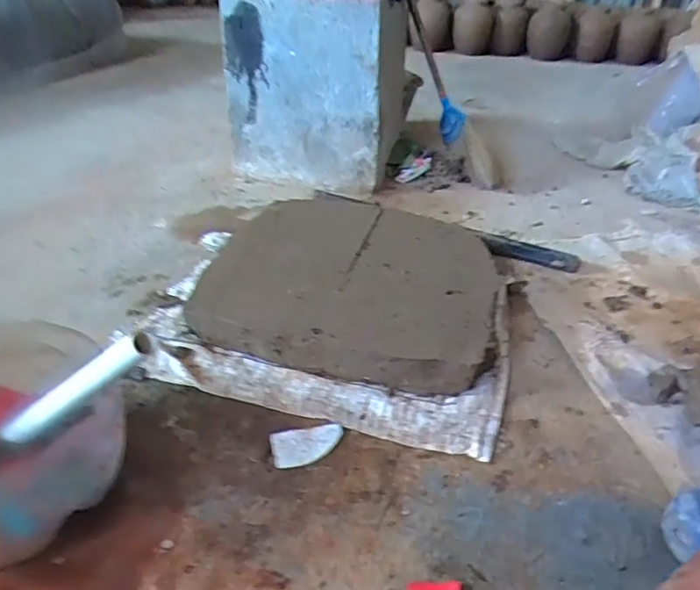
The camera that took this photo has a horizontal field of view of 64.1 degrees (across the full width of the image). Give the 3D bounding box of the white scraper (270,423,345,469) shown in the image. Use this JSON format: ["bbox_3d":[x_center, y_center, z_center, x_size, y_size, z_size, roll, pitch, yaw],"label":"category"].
[{"bbox_3d":[-0.048,0.172,0.645,0.083,0.005,0.055,-5,33,-12],"label":"white scraper"}]

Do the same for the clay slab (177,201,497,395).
[{"bbox_3d":[0.014,-0.021,0.851,0.382,0.106,0.359,10,33,11],"label":"clay slab"}]

